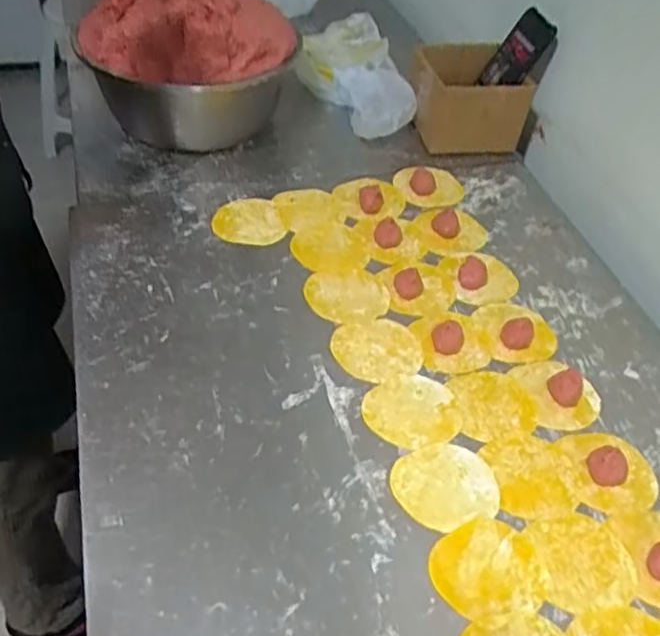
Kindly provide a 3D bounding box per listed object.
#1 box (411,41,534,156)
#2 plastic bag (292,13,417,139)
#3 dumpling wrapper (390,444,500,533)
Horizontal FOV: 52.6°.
[{"bbox_3d":[0.190,-0.313,0.951,0.145,0.091,0.143,-5,49,-11],"label":"box"},{"bbox_3d":[0.038,-0.363,0.970,0.123,0.096,0.211,-24,54,-25],"label":"plastic bag"},{"bbox_3d":[0.100,0.145,0.576,0.090,0.004,0.076,-9,50,-19],"label":"dumpling wrapper"}]

